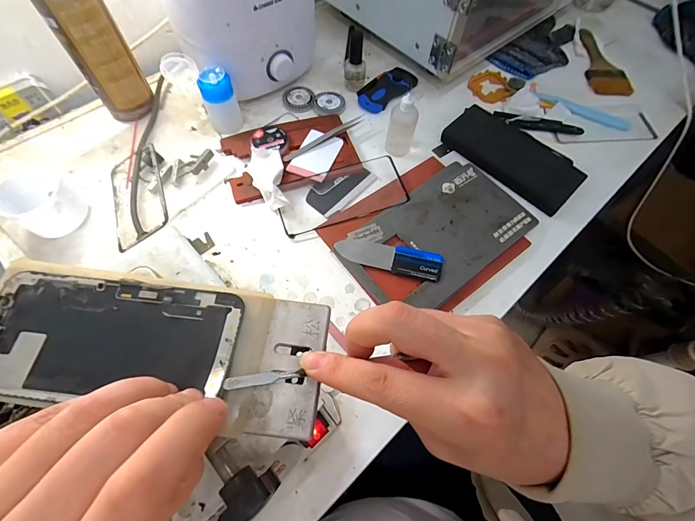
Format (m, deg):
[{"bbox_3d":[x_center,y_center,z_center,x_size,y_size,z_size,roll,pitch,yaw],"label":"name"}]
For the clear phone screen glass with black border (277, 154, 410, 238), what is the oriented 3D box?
[{"bbox_3d":[-0.006,-0.084,0.419,0.164,0.009,0.082,-20,65,-10],"label":"clear phone screen glass with black border"}]

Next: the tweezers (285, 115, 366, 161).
[{"bbox_3d":[-0.029,-0.167,0.453,0.132,0.004,0.013,-36,69,-18],"label":"tweezers"}]

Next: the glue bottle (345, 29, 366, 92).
[{"bbox_3d":[0.012,-0.291,0.490,0.030,0.072,0.029,4,63,0],"label":"glue bottle"}]

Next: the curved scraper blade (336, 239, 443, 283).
[{"bbox_3d":[0.047,-0.003,0.382,0.118,0.006,0.034,11,63,3],"label":"curved scraper blade"}]

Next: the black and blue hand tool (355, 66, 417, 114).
[{"bbox_3d":[0.059,-0.263,0.514,0.103,0.012,0.051,-37,70,-18],"label":"black and blue hand tool"}]

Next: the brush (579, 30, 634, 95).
[{"bbox_3d":[0.424,-0.338,0.567,0.065,0.023,0.154,-2,63,-1],"label":"brush"}]

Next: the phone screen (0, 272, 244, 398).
[{"bbox_3d":[-0.137,0.042,0.192,0.145,0.010,0.064,5,69,1],"label":"phone screen"}]

